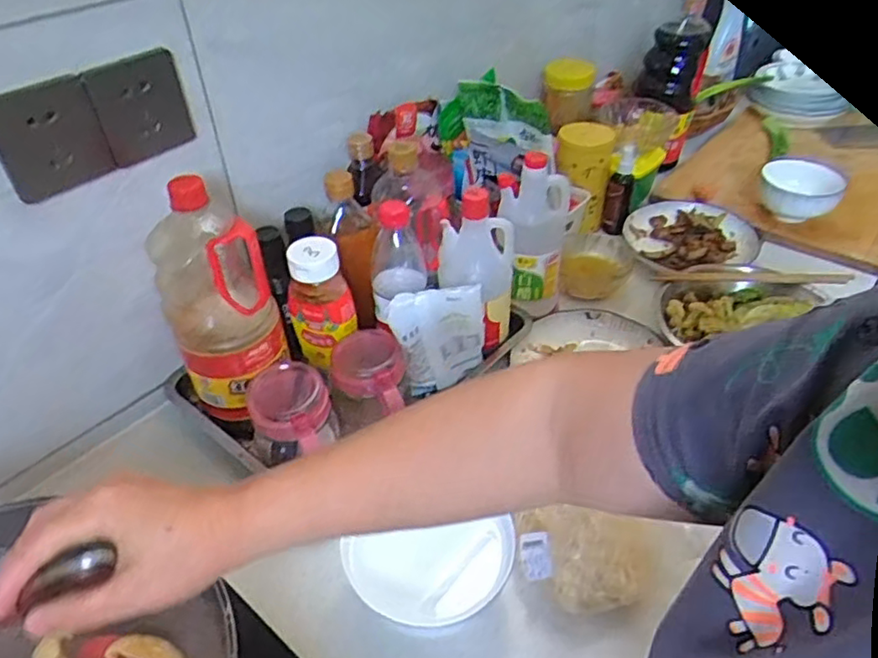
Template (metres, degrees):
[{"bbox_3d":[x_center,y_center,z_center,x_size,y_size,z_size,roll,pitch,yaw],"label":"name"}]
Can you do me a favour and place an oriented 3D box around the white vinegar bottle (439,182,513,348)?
[{"bbox_3d":[0.053,-0.074,0.755,0.090,0.188,0.070,-16,42,-16],"label":"white vinegar bottle"}]

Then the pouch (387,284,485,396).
[{"bbox_3d":[0.001,0.011,0.715,0.109,0.133,0.018,-12,41,-12],"label":"pouch"}]

